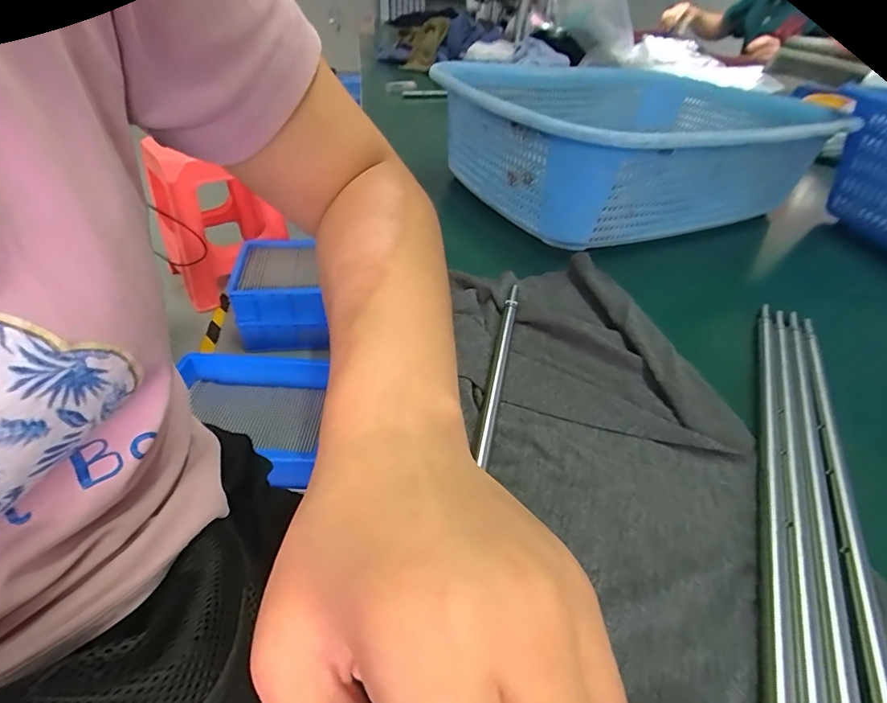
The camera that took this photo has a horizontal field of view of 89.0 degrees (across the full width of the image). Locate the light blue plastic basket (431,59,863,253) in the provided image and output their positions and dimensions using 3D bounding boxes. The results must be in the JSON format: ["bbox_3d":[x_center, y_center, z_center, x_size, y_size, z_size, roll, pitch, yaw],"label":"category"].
[{"bbox_3d":[0.141,-0.165,0.383,0.244,0.092,0.190,-14,44,-21],"label":"light blue plastic basket"}]

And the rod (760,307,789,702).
[{"bbox_3d":[0.130,0.050,0.179,0.008,0.010,0.244,22,43,19],"label":"rod"}]

